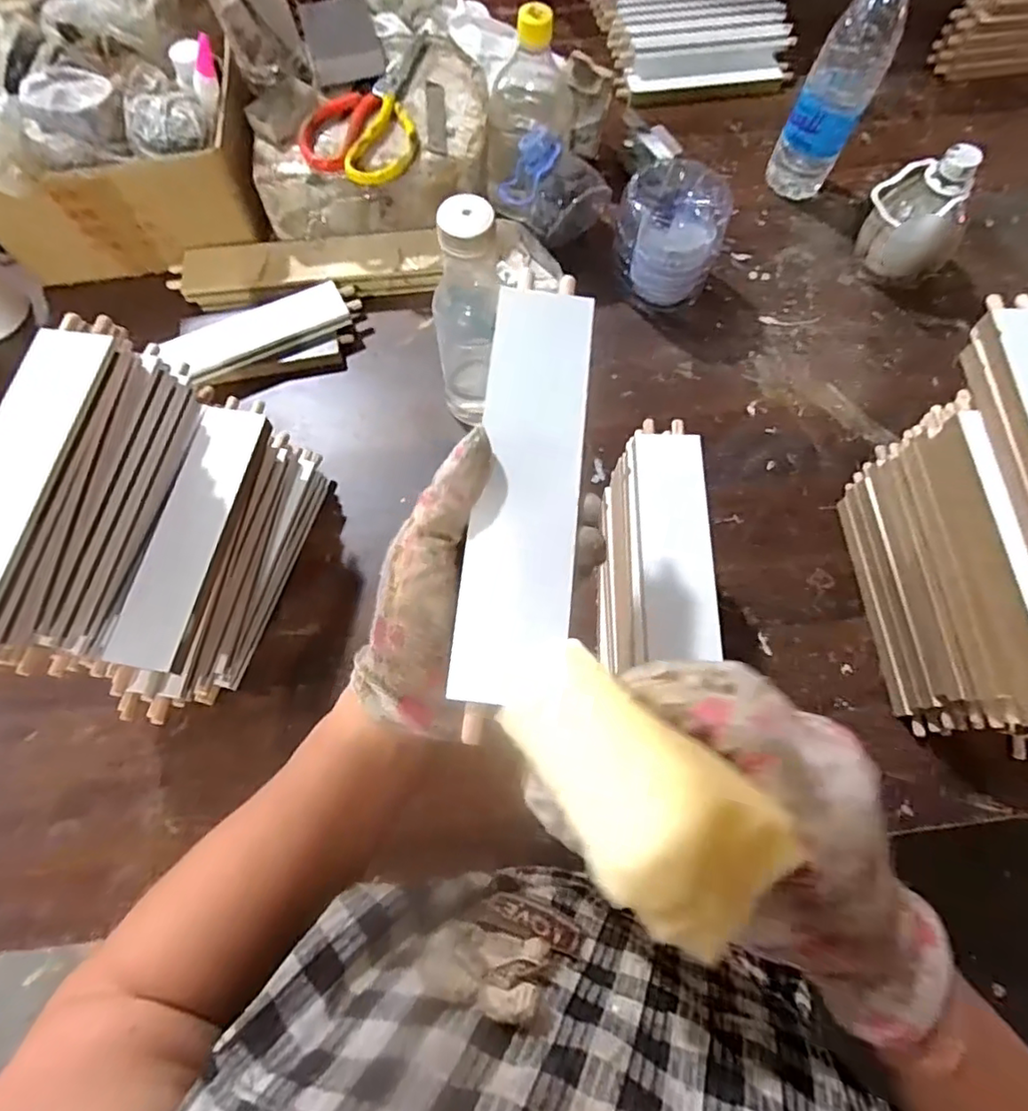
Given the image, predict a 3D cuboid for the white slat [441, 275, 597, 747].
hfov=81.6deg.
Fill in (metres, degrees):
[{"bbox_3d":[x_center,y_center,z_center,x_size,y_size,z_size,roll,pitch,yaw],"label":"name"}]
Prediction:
[{"bbox_3d":[0.007,-0.033,0.260,0.046,0.005,0.194,7,75,2],"label":"white slat"}]

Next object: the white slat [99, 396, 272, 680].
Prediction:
[{"bbox_3d":[-0.224,-0.022,0.418,0.050,0.015,0.200,10,70,3],"label":"white slat"}]

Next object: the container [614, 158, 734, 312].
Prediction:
[{"bbox_3d":[0.166,-0.327,0.598,0.096,0.097,0.104,42,75,13],"label":"container"}]

